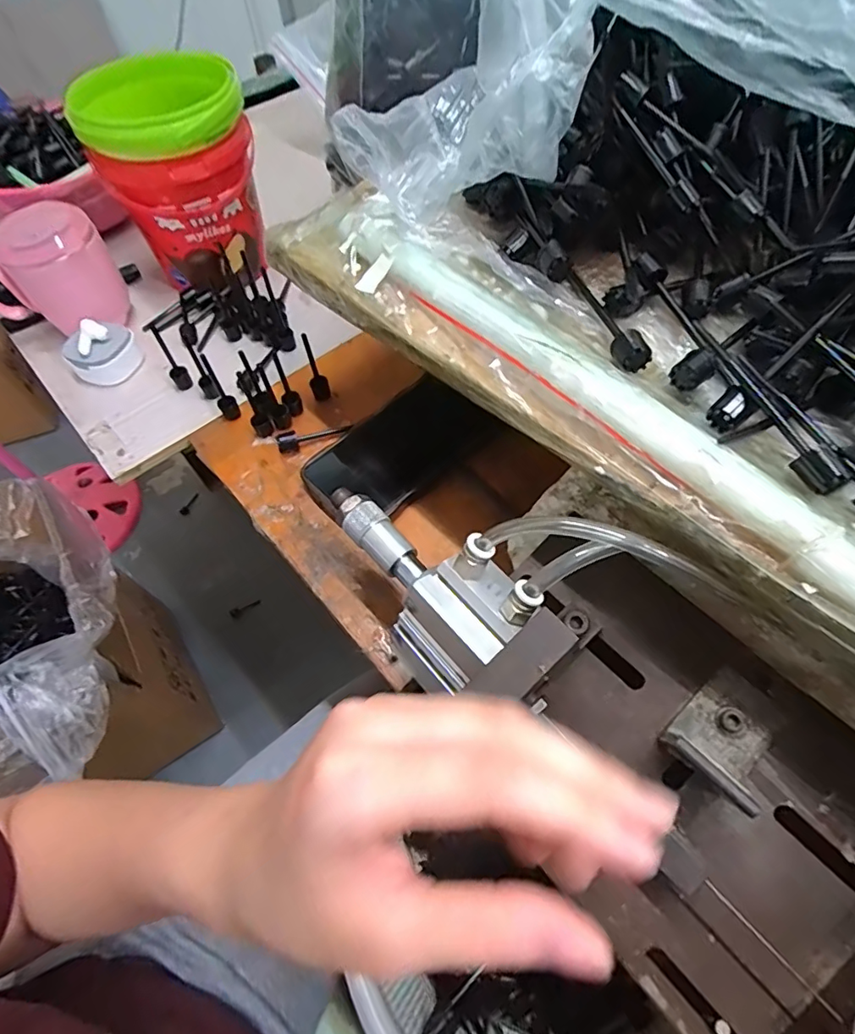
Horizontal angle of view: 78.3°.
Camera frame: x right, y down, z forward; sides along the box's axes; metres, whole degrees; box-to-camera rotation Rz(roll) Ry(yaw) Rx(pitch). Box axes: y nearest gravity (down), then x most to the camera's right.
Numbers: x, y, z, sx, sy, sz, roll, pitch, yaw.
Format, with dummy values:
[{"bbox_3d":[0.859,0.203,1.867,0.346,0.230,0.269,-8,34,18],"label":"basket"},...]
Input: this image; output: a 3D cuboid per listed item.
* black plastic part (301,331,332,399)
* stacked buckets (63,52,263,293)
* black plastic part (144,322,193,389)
[{"bbox_3d":[-0.090,-0.119,0.419,0.014,0.064,0.015,-15,59,-6],"label":"black plastic part"},{"bbox_3d":[-0.221,-0.306,0.488,0.130,0.158,0.133,-28,62,-14],"label":"stacked buckets"},{"bbox_3d":[-0.239,-0.151,0.475,0.015,0.016,0.103,-32,63,-16],"label":"black plastic part"}]

